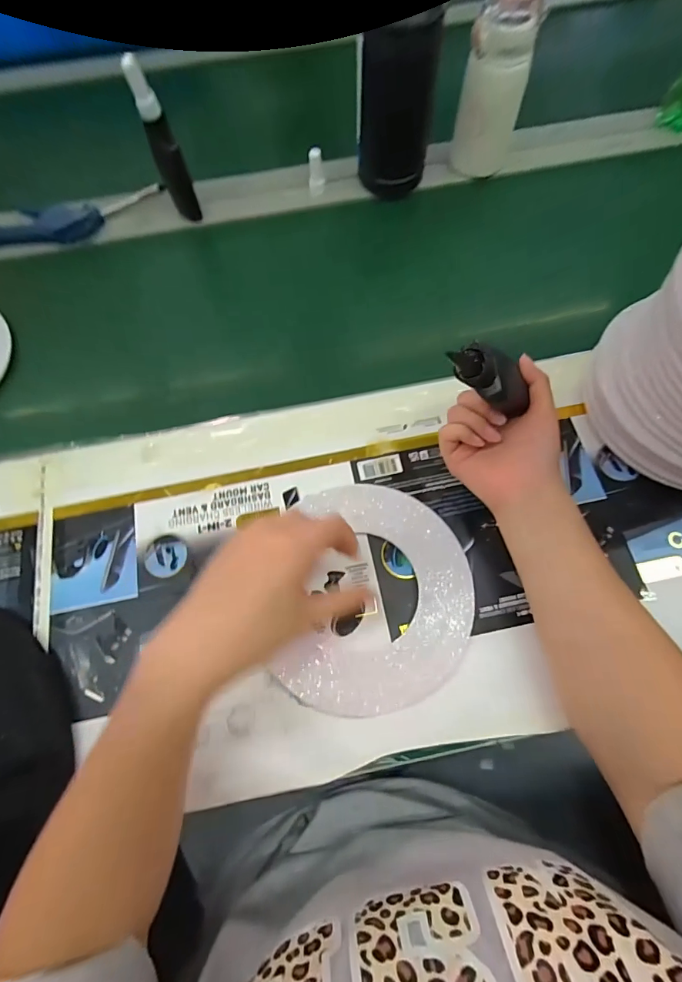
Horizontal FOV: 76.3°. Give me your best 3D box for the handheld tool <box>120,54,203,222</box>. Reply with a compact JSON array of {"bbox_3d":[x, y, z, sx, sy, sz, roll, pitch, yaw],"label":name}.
[{"bbox_3d":[-0.200,-0.390,0.493,0.031,0.152,0.029,-19,69,-5],"label":"handheld tool"}]

